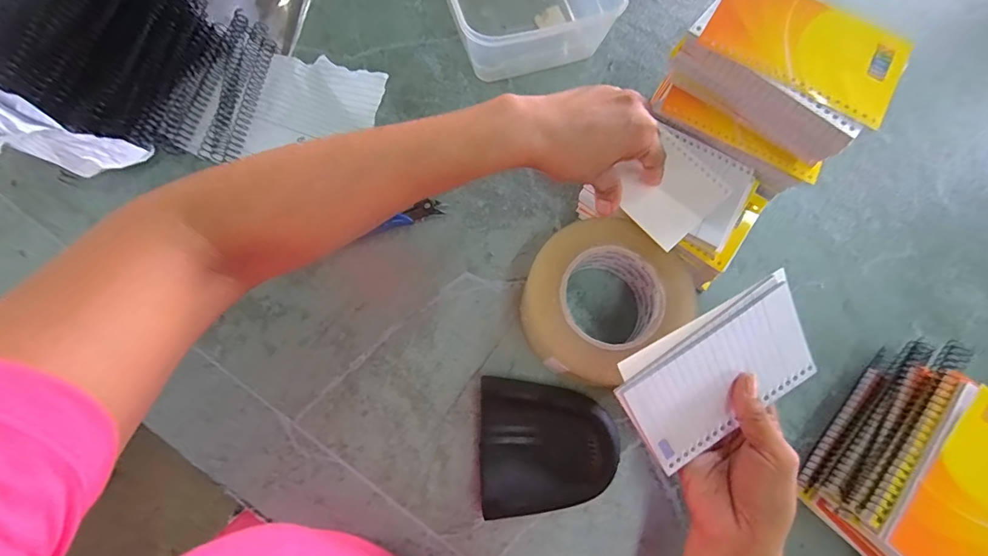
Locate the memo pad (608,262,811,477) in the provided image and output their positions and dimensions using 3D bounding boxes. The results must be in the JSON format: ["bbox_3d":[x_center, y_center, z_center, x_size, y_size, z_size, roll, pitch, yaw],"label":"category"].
[{"bbox_3d":[0.150,0.064,0.300,0.132,0.008,0.090,-32,110,-6],"label":"memo pad"}]

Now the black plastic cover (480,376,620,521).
[{"bbox_3d":[0.042,0.130,0.349,0.103,0.029,0.095,2,72,-2],"label":"black plastic cover"}]

